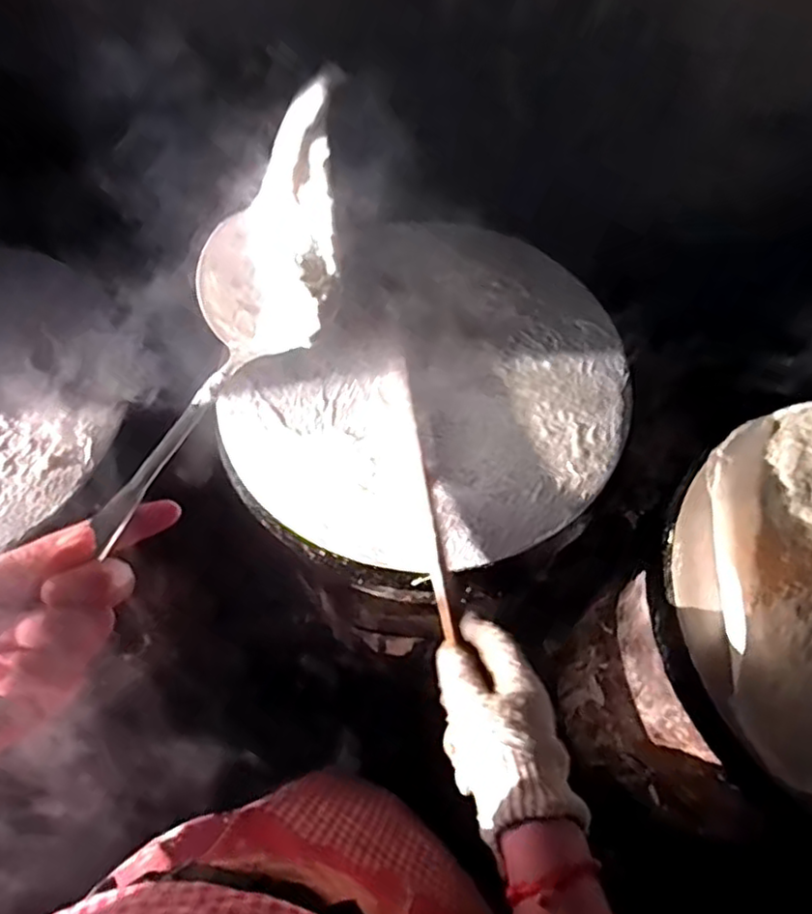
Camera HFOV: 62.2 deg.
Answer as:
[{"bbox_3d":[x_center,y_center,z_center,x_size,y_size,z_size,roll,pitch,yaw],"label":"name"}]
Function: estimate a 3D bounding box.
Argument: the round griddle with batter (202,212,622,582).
[{"bbox_3d":[0.034,-0.066,0.631,0.323,0.025,0.368,31,66,14],"label":"round griddle with batter"}]

